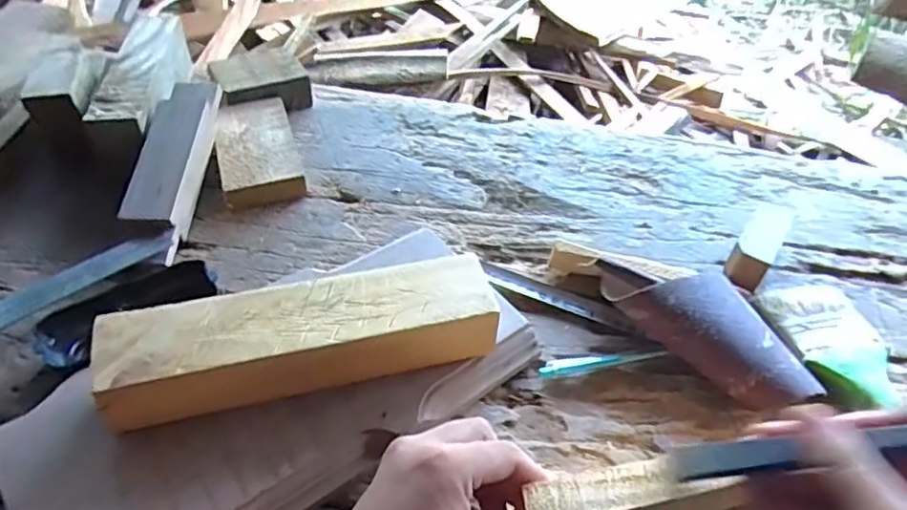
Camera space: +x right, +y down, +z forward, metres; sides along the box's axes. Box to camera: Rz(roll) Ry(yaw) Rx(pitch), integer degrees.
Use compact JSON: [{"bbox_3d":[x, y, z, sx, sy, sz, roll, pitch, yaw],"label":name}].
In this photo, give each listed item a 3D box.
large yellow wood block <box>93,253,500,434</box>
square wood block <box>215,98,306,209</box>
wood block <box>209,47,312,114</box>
[{"bbox_3d":[-0.086,0.050,0.361,0.223,0.042,0.063,-10,47,-14],"label":"large yellow wood block"},{"bbox_3d":[-0.179,-0.095,0.545,0.066,0.024,0.122,-12,48,-16],"label":"square wood block"},{"bbox_3d":[-0.193,-0.173,0.607,0.083,0.044,0.059,-27,53,-28],"label":"wood block"}]

